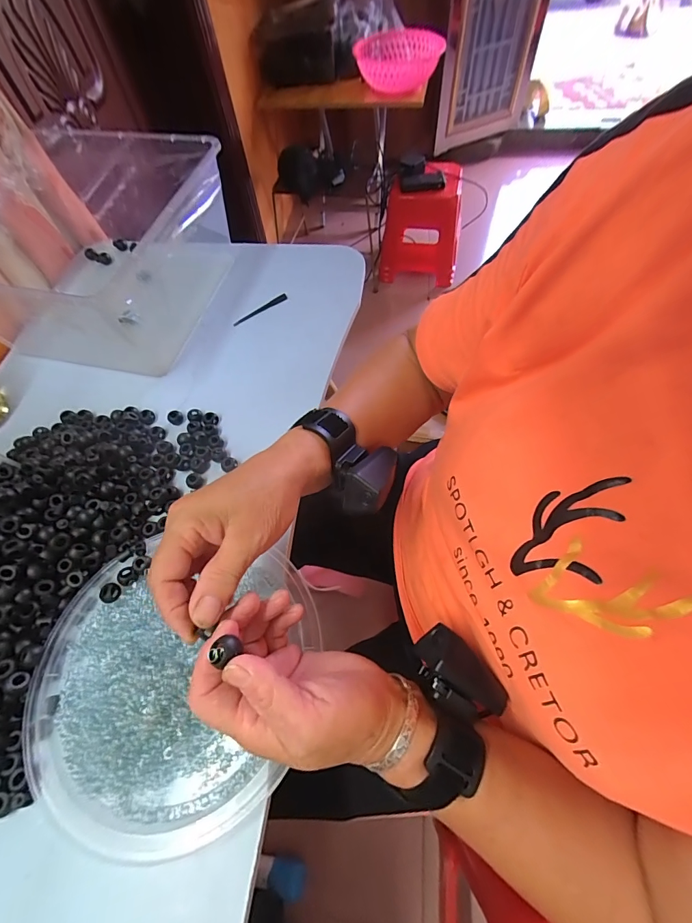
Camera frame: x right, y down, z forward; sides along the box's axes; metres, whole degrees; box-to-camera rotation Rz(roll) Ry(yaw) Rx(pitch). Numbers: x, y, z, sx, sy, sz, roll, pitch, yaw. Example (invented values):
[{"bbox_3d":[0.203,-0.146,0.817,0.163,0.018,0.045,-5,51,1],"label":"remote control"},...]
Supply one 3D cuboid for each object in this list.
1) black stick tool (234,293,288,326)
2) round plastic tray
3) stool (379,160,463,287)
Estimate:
[{"bbox_3d":[-0.122,-0.217,0.551,0.087,0.006,0.007,-34,64,-14],"label":"black stick tool"},{"bbox_3d":[-0.151,0.177,0.318,0.227,0.029,0.216,6,62,7],"label":"round plastic tray"},{"bbox_3d":[0.279,-0.866,1.432,0.282,0.332,0.192,6,62,7],"label":"stool"}]

